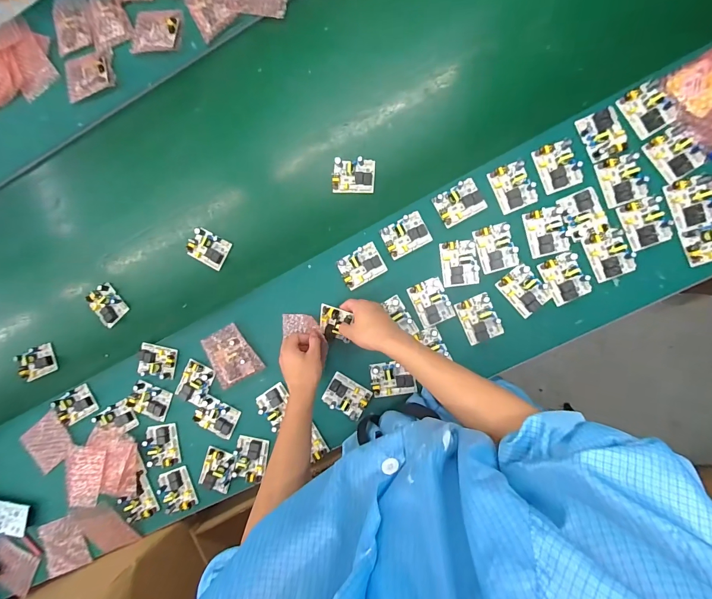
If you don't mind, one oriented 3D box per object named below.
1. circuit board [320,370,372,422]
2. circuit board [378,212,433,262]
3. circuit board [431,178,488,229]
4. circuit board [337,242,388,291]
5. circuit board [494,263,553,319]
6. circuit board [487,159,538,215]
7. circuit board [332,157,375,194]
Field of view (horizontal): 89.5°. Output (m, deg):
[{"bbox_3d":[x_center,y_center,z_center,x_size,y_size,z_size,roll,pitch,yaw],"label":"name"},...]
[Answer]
[{"bbox_3d":[-0.018,0.185,0.683,0.080,0.015,0.062,29,94,8],"label":"circuit board"},{"bbox_3d":[0.093,-0.118,0.664,0.081,0.018,0.062,-27,85,8],"label":"circuit board"},{"bbox_3d":[0.188,-0.176,0.649,0.081,0.015,0.061,-28,85,8],"label":"circuit board"},{"bbox_3d":[0.010,-0.062,0.678,0.081,0.018,0.061,-29,85,7],"label":"circuit board"},{"bbox_3d":[0.298,-0.017,0.629,0.064,0.022,0.081,-40,83,6],"label":"circuit board"},{"bbox_3d":[0.279,-0.202,0.635,0.061,0.017,0.082,-22,86,8],"label":"circuit board"},{"bbox_3d":[-0.005,-0.241,0.698,0.080,0.021,0.061,2,89,9],"label":"circuit board"}]

